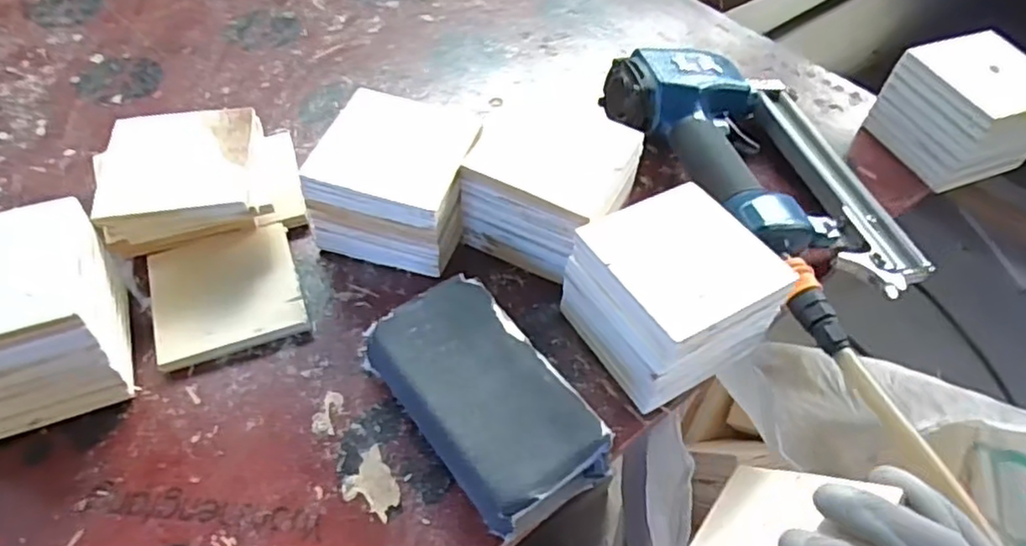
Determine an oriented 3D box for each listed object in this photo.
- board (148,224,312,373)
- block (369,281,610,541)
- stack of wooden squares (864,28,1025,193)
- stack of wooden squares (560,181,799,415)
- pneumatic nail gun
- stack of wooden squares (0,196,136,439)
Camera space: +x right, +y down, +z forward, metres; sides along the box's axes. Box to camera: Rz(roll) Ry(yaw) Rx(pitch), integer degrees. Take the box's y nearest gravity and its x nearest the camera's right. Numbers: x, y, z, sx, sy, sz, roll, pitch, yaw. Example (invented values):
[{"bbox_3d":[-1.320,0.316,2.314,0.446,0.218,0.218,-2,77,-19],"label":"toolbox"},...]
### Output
[{"bbox_3d":[-0.185,0.013,0.429,0.088,0.012,0.088,-17,55,-15],"label":"board"},{"bbox_3d":[-0.017,0.071,0.372,0.077,0.038,0.137,-31,59,-23],"label":"block"},{"bbox_3d":[0.356,-0.127,0.517,0.087,0.074,0.102,-21,56,-17],"label":"stack of wooden squares"},{"bbox_3d":[0.097,0.014,0.400,0.099,0.077,0.099,-25,57,-20],"label":"stack of wooden squares"},{"bbox_3d":[0.188,-0.076,0.481,0.160,0.066,0.249,-25,57,-20],"label":"pneumatic nail gun"},{"bbox_3d":[-0.271,0.027,0.364,0.089,0.086,0.092,-17,55,-15],"label":"stack of wooden squares"}]

